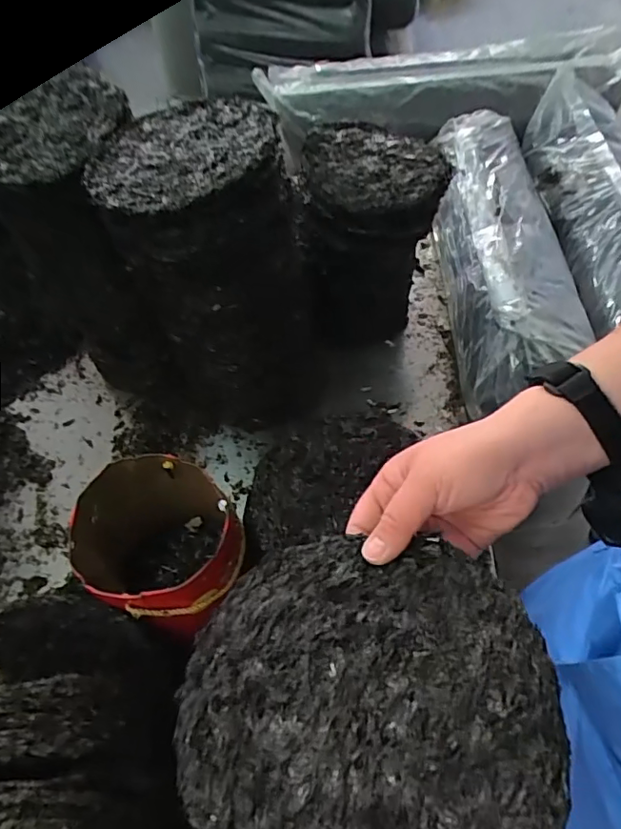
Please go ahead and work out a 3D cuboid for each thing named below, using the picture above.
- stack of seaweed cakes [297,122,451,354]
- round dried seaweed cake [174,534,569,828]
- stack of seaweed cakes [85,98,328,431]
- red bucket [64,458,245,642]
[{"bbox_3d":[0.088,-0.243,0.811,0.185,0.298,0.184,7,54,10],"label":"stack of seaweed cakes"},{"bbox_3d":[0.024,0.148,0.280,0.190,0.015,0.176,-10,50,12],"label":"round dried seaweed cake"},{"bbox_3d":[-0.111,-0.146,0.684,0.186,0.404,0.166,-21,55,-11],"label":"stack of seaweed cakes"},{"bbox_3d":[-0.159,0.159,0.602,0.169,0.175,0.150,37,64,27],"label":"red bucket"}]

